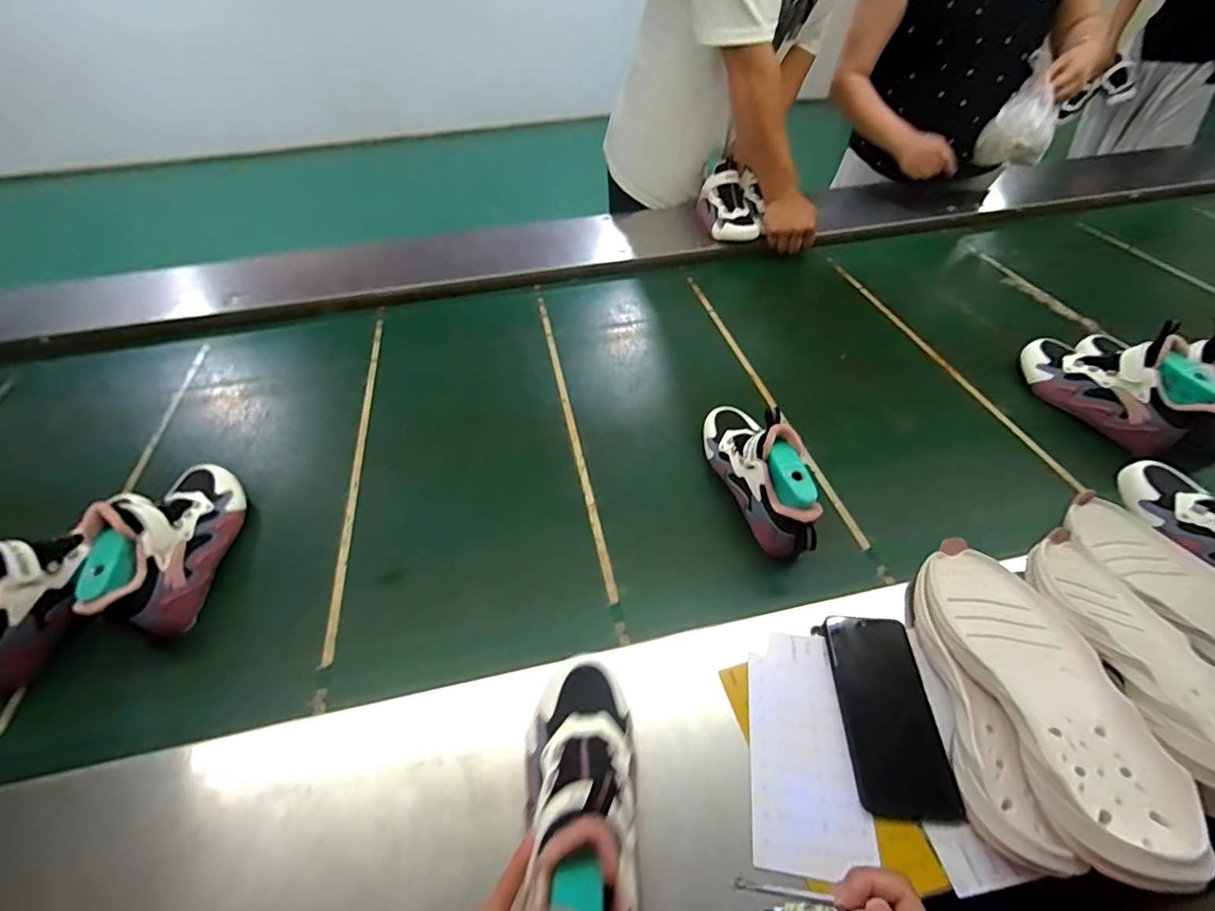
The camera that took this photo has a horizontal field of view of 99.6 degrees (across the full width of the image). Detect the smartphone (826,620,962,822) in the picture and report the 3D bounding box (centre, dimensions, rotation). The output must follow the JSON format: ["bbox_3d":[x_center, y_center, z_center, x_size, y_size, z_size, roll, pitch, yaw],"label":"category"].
[{"bbox_3d":[0.252,0.228,0.464,0.076,0.013,0.162,2,47,4],"label":"smartphone"}]

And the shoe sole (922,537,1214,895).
[{"bbox_3d":[0.358,0.188,0.432,0.105,0.042,0.275,0,36,3],"label":"shoe sole"}]

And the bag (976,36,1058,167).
[{"bbox_3d":[0.831,-0.677,1.018,0.118,0.179,0.129,24,53,22],"label":"bag"}]

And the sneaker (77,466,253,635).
[{"bbox_3d":[-0.509,0.087,0.598,0.074,0.127,0.232,-8,47,-5],"label":"sneaker"}]

